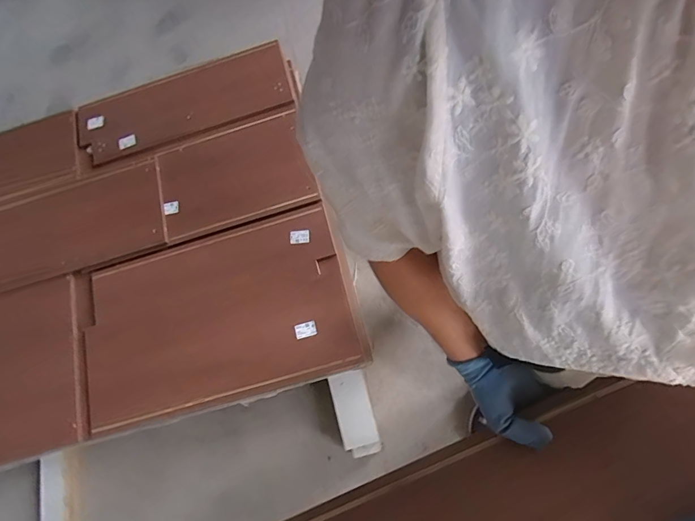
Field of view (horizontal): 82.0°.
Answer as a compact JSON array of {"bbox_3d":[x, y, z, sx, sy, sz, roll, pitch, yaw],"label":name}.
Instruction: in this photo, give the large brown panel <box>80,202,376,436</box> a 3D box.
[{"bbox_3d":[-0.424,0.166,1.256,0.841,0.042,0.509,-17,71,5],"label":"large brown panel"}]

